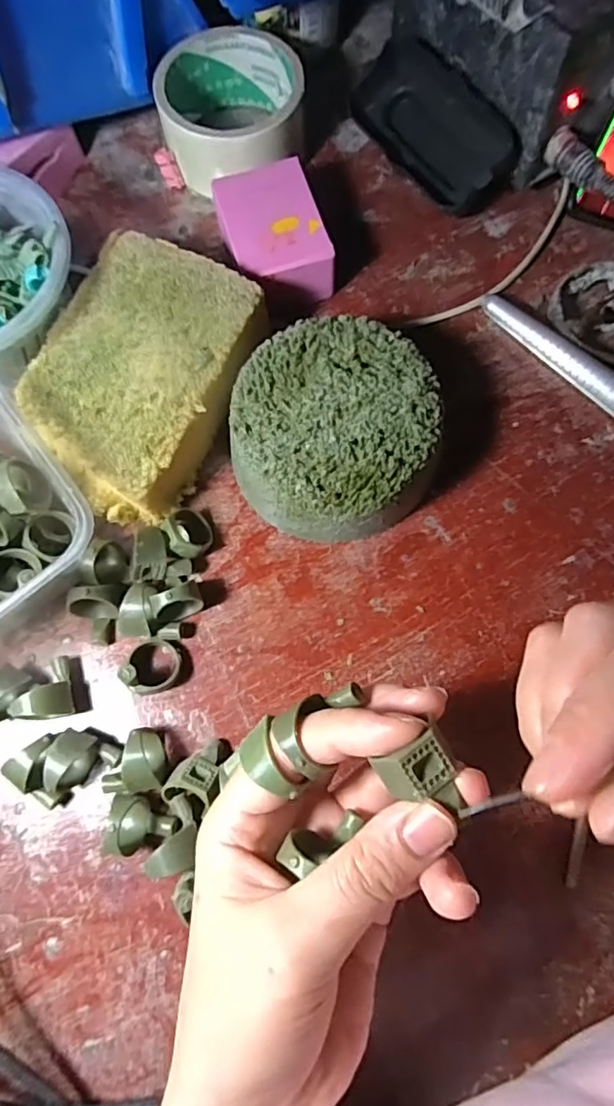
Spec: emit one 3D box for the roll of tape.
[{"bbox_3d":[-0.046,-0.266,0.344,0.085,0.044,0.086,0,75,2],"label":"roll of tape"}]

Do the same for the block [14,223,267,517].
[{"bbox_3d":[-0.085,-0.087,0.296,0.094,0.044,0.135,24,77,8],"label":"block"}]

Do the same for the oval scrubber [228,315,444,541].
[{"bbox_3d":[0.013,-0.060,0.286,0.100,0.044,0.100,-25,76,-5],"label":"oval scrubber"}]

